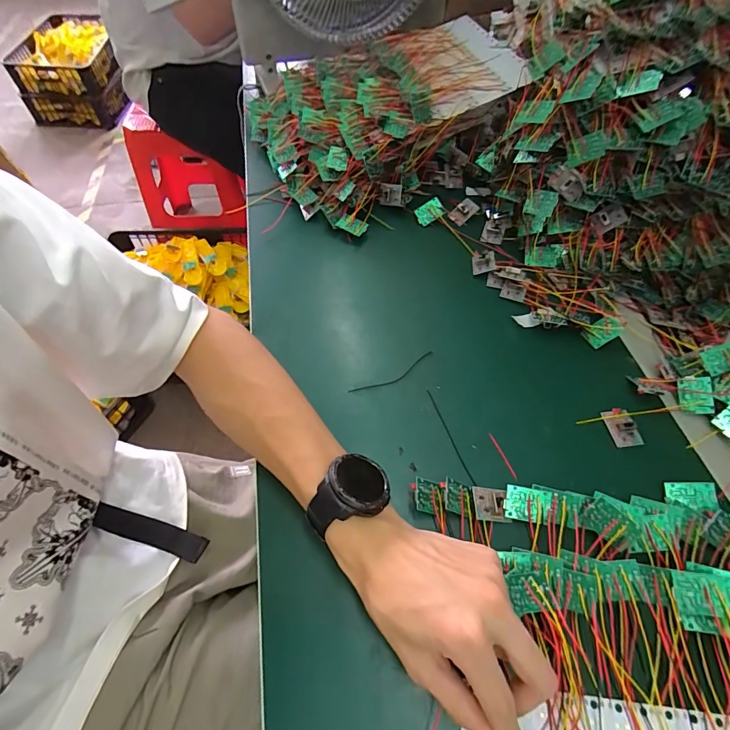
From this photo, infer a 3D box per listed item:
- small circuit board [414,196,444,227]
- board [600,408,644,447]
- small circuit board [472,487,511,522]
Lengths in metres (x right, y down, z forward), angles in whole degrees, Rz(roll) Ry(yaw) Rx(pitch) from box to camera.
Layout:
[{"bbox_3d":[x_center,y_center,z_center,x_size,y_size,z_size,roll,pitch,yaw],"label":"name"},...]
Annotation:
[{"bbox_3d":[0.086,-0.204,0.520,0.034,0.006,0.026,-32,96,6],"label":"small circuit board"},{"bbox_3d":[0.241,0.058,0.366,0.024,0.008,0.037,-10,58,-9],"label":"board"},{"bbox_3d":[0.103,0.114,0.319,0.028,0.009,0.026,0,57,-3],"label":"small circuit board"}]

